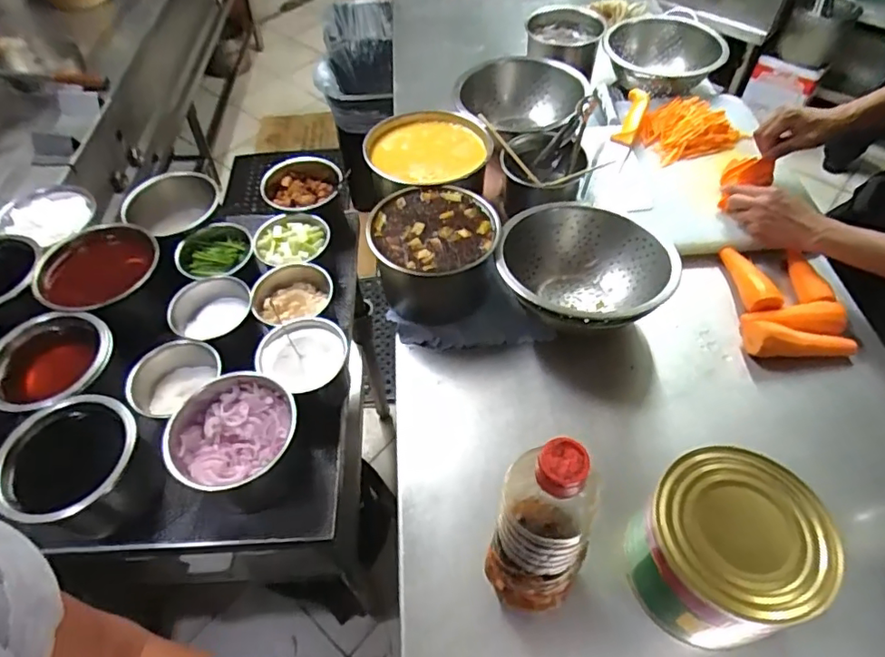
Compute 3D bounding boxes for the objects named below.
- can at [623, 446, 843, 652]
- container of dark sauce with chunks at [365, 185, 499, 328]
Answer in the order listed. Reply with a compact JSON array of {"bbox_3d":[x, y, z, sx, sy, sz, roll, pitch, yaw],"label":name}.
[{"bbox_3d":[0.260,0.214,0.533,0.142,0.151,0.144,0,53,1],"label":"can"},{"bbox_3d":[-0.012,-0.104,0.792,0.171,0.108,0.163,0,53,1],"label":"container of dark sauce with chunks"}]

